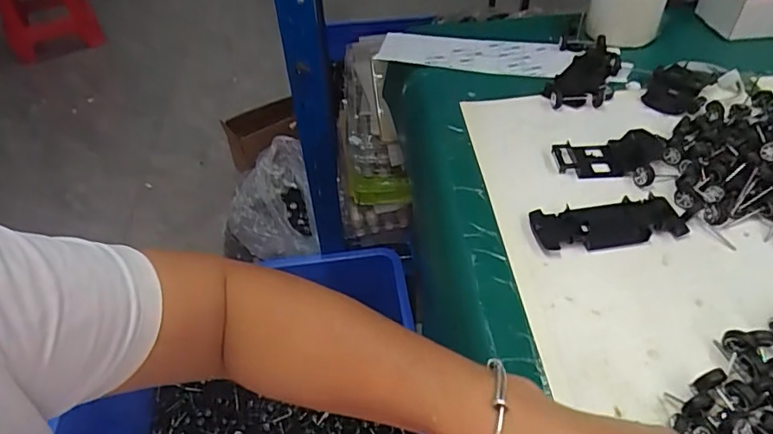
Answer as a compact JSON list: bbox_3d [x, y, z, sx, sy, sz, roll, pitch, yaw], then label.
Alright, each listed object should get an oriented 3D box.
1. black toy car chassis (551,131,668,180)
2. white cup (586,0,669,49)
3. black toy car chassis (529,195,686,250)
[{"bbox_3d":[0.216,-0.061,0.506,0.102,0.013,0.050,-5,45,-1],"label":"black toy car chassis"},{"bbox_3d":[0.299,-0.260,0.655,0.086,0.080,0.088,16,48,19],"label":"white cup"},{"bbox_3d":[0.187,0.006,0.449,0.125,0.009,0.046,-8,45,-4],"label":"black toy car chassis"}]

